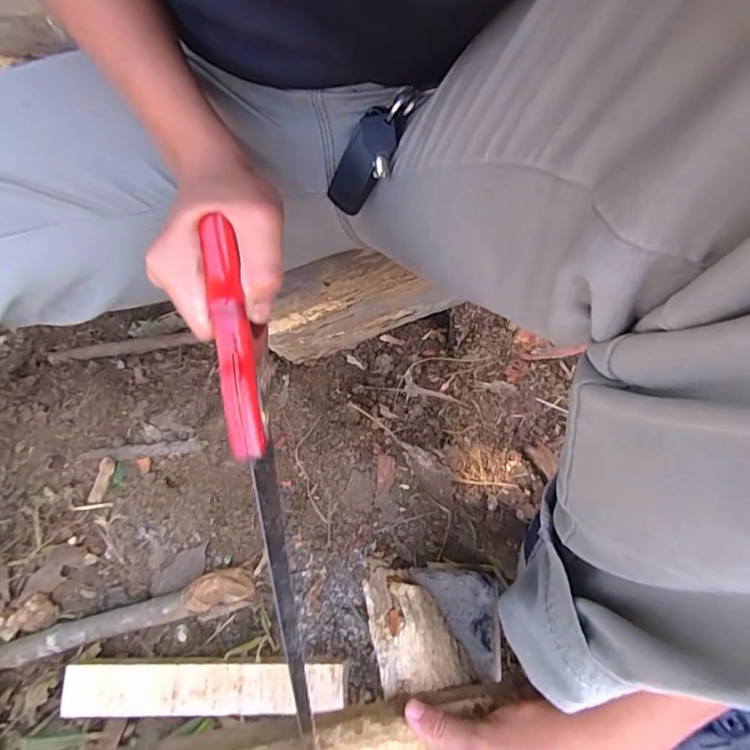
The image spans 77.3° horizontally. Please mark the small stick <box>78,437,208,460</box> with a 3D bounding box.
[{"bbox_3d":[-0.296,0.095,0.594,0.167,0.014,0.018,-4,65,0],"label":"small stick"}]

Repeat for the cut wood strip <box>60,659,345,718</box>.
[{"bbox_3d":[-0.170,0.309,0.463,0.276,0.015,0.047,-2,65,1],"label":"cut wood strip"}]

